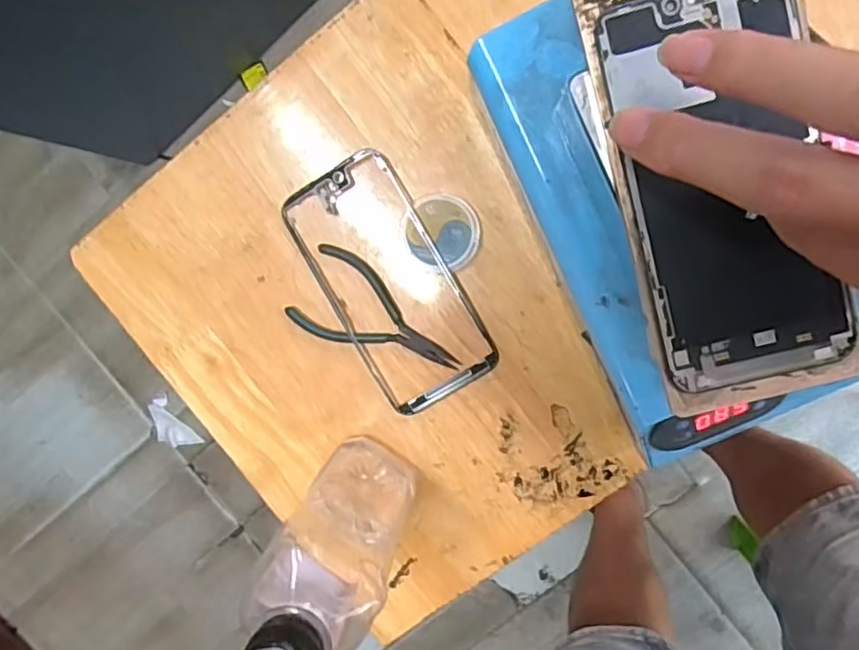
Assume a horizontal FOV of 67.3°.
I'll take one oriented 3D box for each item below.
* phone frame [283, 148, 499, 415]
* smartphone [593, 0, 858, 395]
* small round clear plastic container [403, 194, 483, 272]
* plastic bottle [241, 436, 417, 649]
[{"bbox_3d":[-0.025,-0.024,0.405,0.075,0.010,0.160,-30,95,6],"label":"phone frame"},{"bbox_3d":[0.118,-0.055,0.255,0.072,0.005,0.157,-14,96,4],"label":"smartphone"},{"bbox_3d":[0.008,-0.057,0.394,0.045,0.010,0.046,0,97,3],"label":"small round clear plastic container"},{"bbox_3d":[-0.052,0.126,0.331,0.057,0.194,0.075,29,98,-1],"label":"plastic bottle"}]

